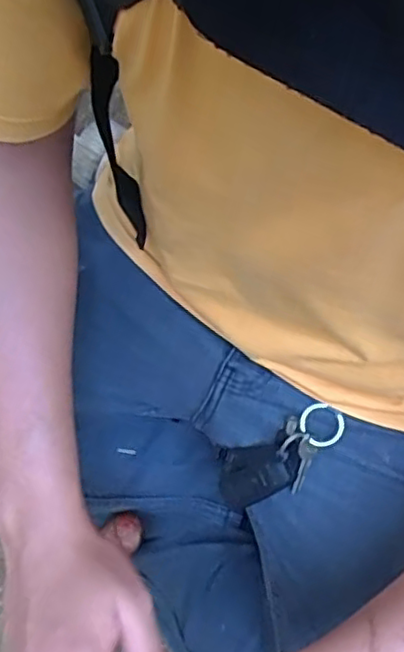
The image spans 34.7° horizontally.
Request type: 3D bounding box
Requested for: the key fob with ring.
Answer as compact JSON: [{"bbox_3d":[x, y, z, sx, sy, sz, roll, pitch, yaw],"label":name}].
[{"bbox_3d":[0.057,0.103,0.502,0.115,0.020,0.051,-38,70,22],"label":"key fob with ring"}]

